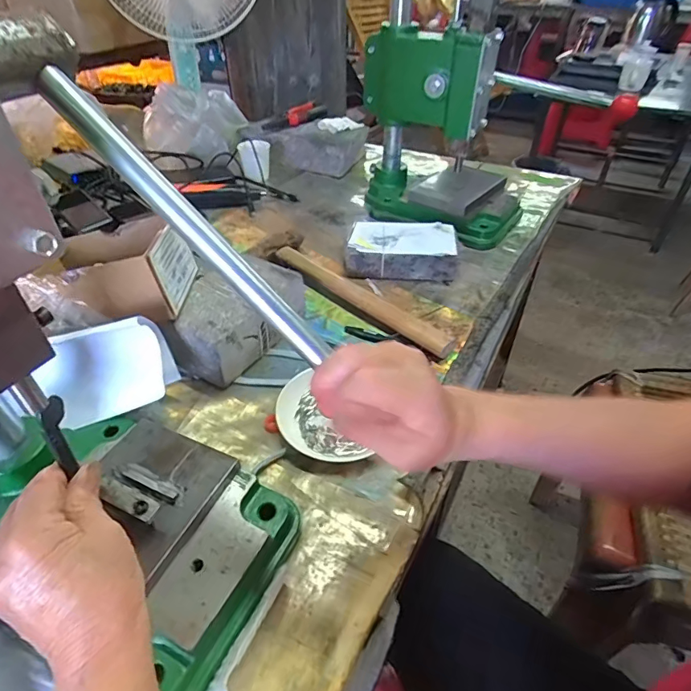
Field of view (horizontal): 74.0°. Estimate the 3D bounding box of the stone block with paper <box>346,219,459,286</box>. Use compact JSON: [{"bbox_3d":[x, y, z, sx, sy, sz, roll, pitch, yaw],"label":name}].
[{"bbox_3d":[0.083,-0.138,0.660,0.155,0.049,0.089,5,41,7],"label":"stone block with paper"}]

